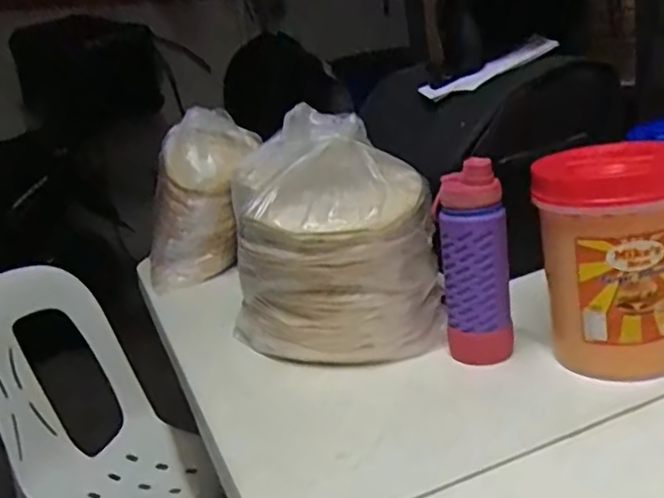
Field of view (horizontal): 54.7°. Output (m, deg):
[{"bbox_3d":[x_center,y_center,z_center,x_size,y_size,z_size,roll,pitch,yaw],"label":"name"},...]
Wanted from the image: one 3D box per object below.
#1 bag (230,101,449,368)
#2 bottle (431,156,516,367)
[{"bbox_3d":[0.002,-0.018,0.801,0.210,0.259,0.183,-21,23,-33],"label":"bag"},{"bbox_3d":[0.165,0.016,0.745,0.074,0.227,0.065,-5,19,6],"label":"bottle"}]

